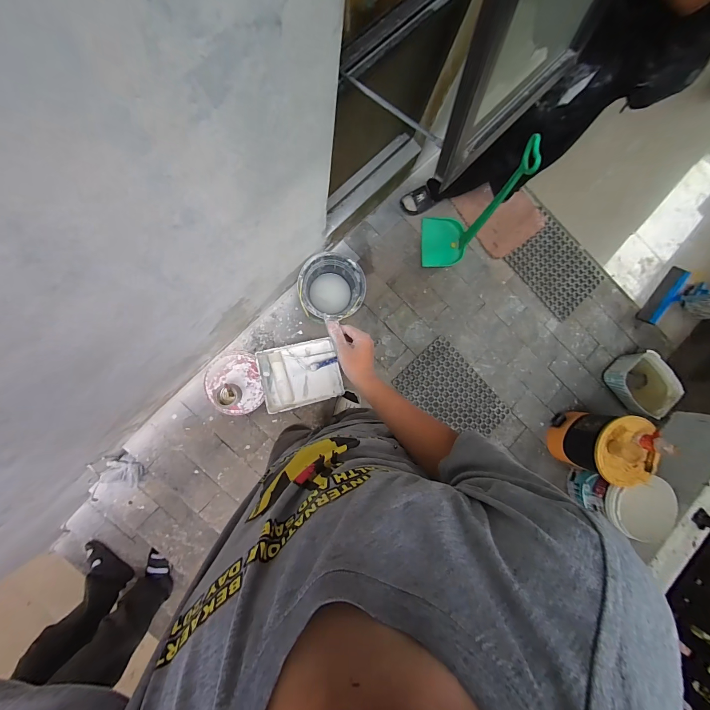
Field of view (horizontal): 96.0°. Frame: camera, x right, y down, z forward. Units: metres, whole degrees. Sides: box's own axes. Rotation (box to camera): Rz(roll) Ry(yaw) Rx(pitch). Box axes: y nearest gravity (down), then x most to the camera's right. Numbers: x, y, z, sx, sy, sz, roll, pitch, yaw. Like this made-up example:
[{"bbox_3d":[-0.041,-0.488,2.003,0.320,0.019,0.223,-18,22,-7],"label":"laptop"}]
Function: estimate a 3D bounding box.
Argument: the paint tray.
[{"bbox_3d":[-0.245,0.088,1.449,0.346,0.083,0.281,-14,90,-8],"label":"paint tray"}]

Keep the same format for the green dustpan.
[{"bbox_3d":[0.481,-0.574,1.280,0.203,0.649,0.245,0,88,-8],"label":"green dustpan"}]

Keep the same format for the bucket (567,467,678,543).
[{"bbox_3d":[1.156,0.630,1.410,0.251,0.309,0.220,-3,88,-8],"label":"bucket"}]

